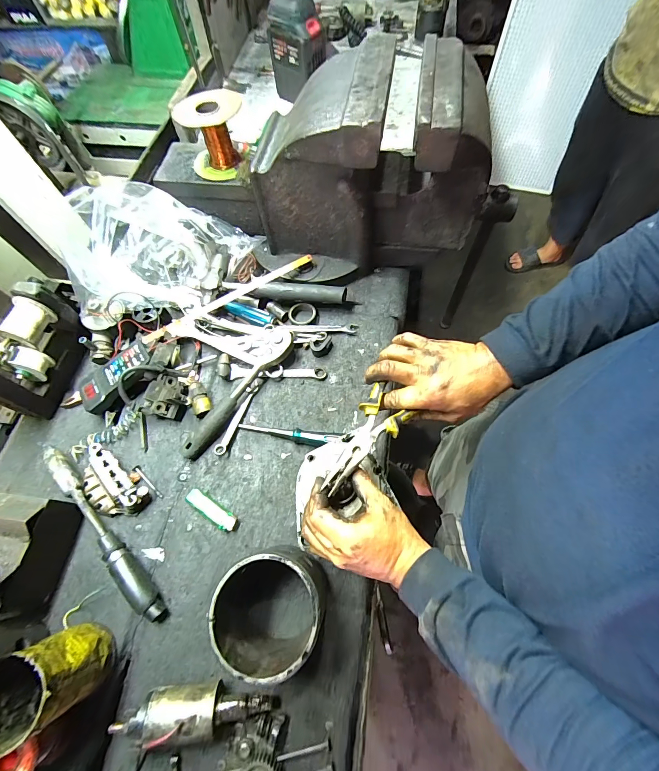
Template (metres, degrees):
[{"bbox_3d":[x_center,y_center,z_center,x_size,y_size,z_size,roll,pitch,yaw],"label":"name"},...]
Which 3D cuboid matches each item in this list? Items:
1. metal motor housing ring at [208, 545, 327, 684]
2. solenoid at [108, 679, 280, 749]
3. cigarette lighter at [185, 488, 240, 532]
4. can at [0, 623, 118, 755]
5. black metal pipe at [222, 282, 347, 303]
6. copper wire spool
[{"bbox_3d":[-0.063,0.244,0.376,0.111,0.110,0.107,-1,65,3],"label":"metal motor housing ring"},{"bbox_3d":[-0.142,0.353,0.365,0.167,0.047,0.049,2,65,-10],"label":"solenoid"},{"bbox_3d":[-0.162,0.172,0.467,0.080,0.012,0.023,31,71,16],"label":"cigarette lighter"},{"bbox_3d":[-0.294,0.306,0.353,0.080,0.118,0.077,-29,67,-10],"label":"can"},{"bbox_3d":[-0.076,-0.159,0.577,0.207,0.025,0.025,3,65,5],"label":"black metal pipe"},{"bbox_3d":[-0.177,-0.383,0.515,0.091,0.083,0.087,-40,69,-14],"label":"copper wire spool"}]

